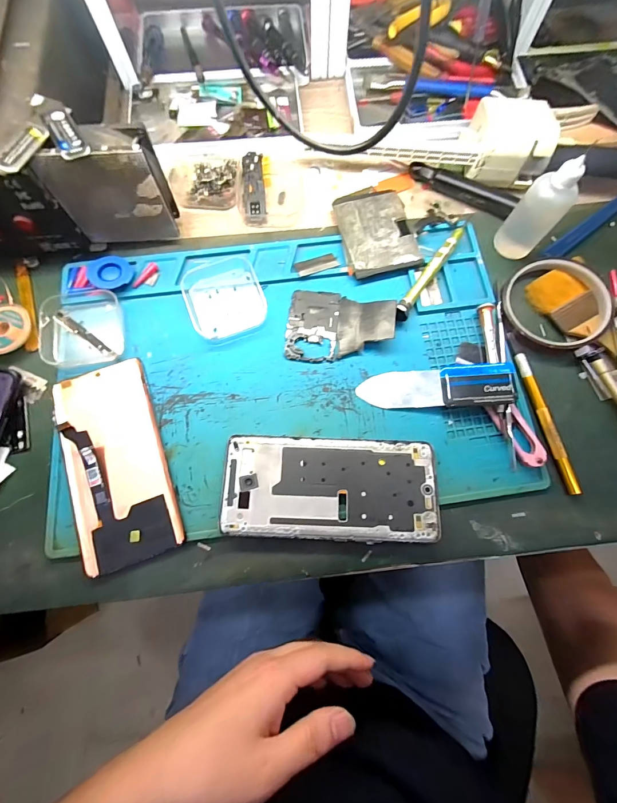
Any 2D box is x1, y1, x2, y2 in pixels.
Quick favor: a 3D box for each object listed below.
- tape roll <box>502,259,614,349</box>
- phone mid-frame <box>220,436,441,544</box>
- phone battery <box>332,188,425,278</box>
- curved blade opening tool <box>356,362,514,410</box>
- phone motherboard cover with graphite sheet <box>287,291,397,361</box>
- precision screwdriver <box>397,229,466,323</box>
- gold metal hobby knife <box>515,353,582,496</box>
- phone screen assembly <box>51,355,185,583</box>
[{"bbox_3d":[0.211,-0.084,0.285,0.081,0.013,0.085,0,75,-1],"label":"tape roll"},{"bbox_3d":[0.016,0.064,0.250,0.155,0.011,0.073,2,75,0],"label":"phone mid-frame"},{"bbox_3d":[0.062,-0.156,0.307,0.065,0.010,0.086,-11,76,-3],"label":"phone battery"},{"bbox_3d":[0.102,-0.012,0.269,0.120,0.005,0.034,-3,77,8],"label":"curved blade opening tool"},{"bbox_3d":[0.027,-0.066,0.282,0.088,0.014,0.065,5,75,1],"label":"phone motherboard cover with graphite sheet"},{"bbox_3d":[0.106,-0.112,0.293,0.012,0.015,0.107,34,78,8],"label":"precision screwdriver"},{"bbox_3d":[0.189,0.015,0.264,0.007,0.007,0.114,-12,76,-4],"label":"gold metal hobby knife"},{"bbox_3d":[-0.147,0.043,0.251,0.070,0.014,0.152,-19,76,-8],"label":"phone screen assembly"}]

